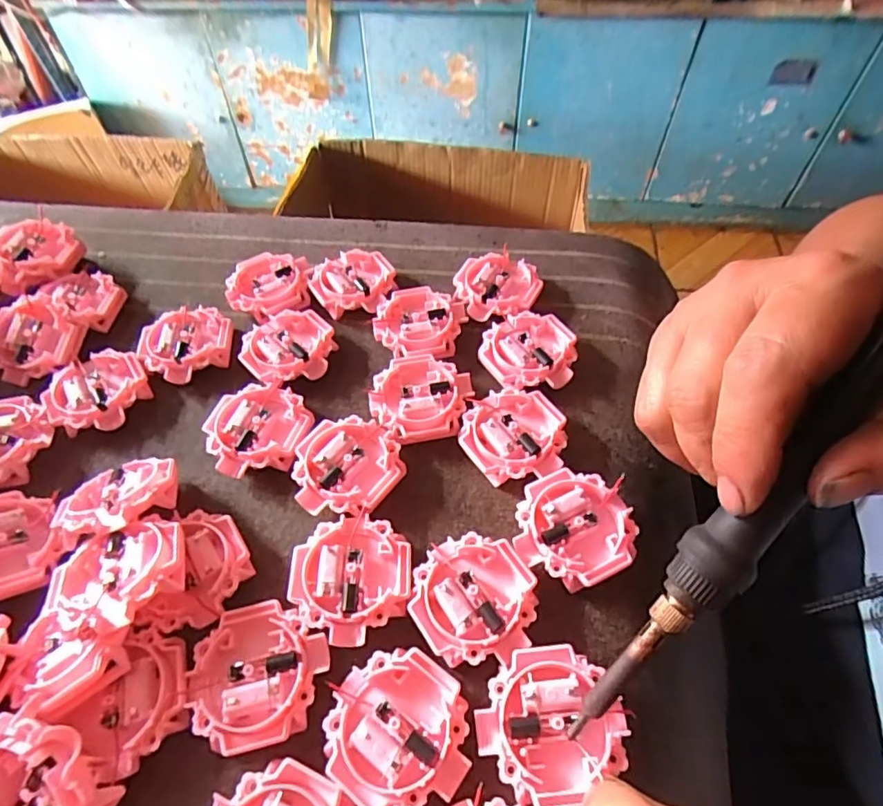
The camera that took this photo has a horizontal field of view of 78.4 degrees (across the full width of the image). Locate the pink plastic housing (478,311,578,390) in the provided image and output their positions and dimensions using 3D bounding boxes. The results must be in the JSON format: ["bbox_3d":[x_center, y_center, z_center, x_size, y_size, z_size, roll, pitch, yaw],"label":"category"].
[{"bbox_3d":[0.050,-0.030,0.313,0.051,0.016,0.050,8,56,8],"label":"pink plastic housing"}]

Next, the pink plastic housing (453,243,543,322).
[{"bbox_3d":[0.035,-0.073,0.345,0.050,0.015,0.052,-14,56,-8],"label":"pink plastic housing"}]

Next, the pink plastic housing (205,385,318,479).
[{"bbox_3d":[-0.097,0.014,0.288,0.052,0.012,0.052,-1,55,2],"label":"pink plastic housing"}]

